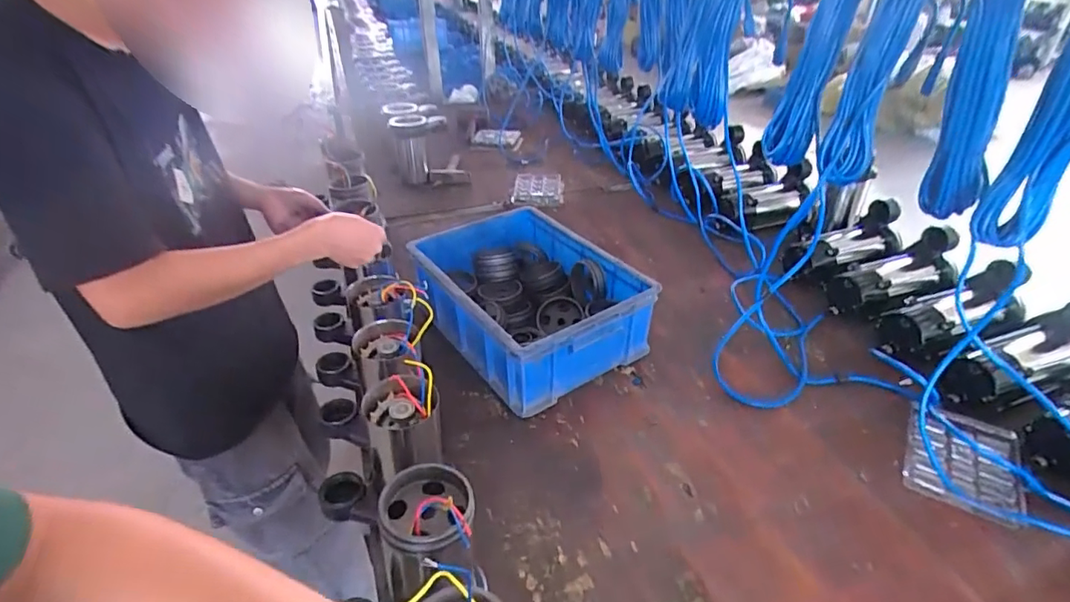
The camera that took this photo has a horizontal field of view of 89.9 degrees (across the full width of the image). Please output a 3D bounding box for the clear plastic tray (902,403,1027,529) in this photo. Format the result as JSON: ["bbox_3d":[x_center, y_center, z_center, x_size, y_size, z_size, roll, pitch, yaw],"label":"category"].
[{"bbox_3d":[0.620,0.219,0.777,0.138,0.018,0.209,20,40,27],"label":"clear plastic tray"}]

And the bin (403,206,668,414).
[{"bbox_3d":[-0.016,-0.004,0.994,0.306,0.154,0.393,-20,39,-25],"label":"bin"}]

